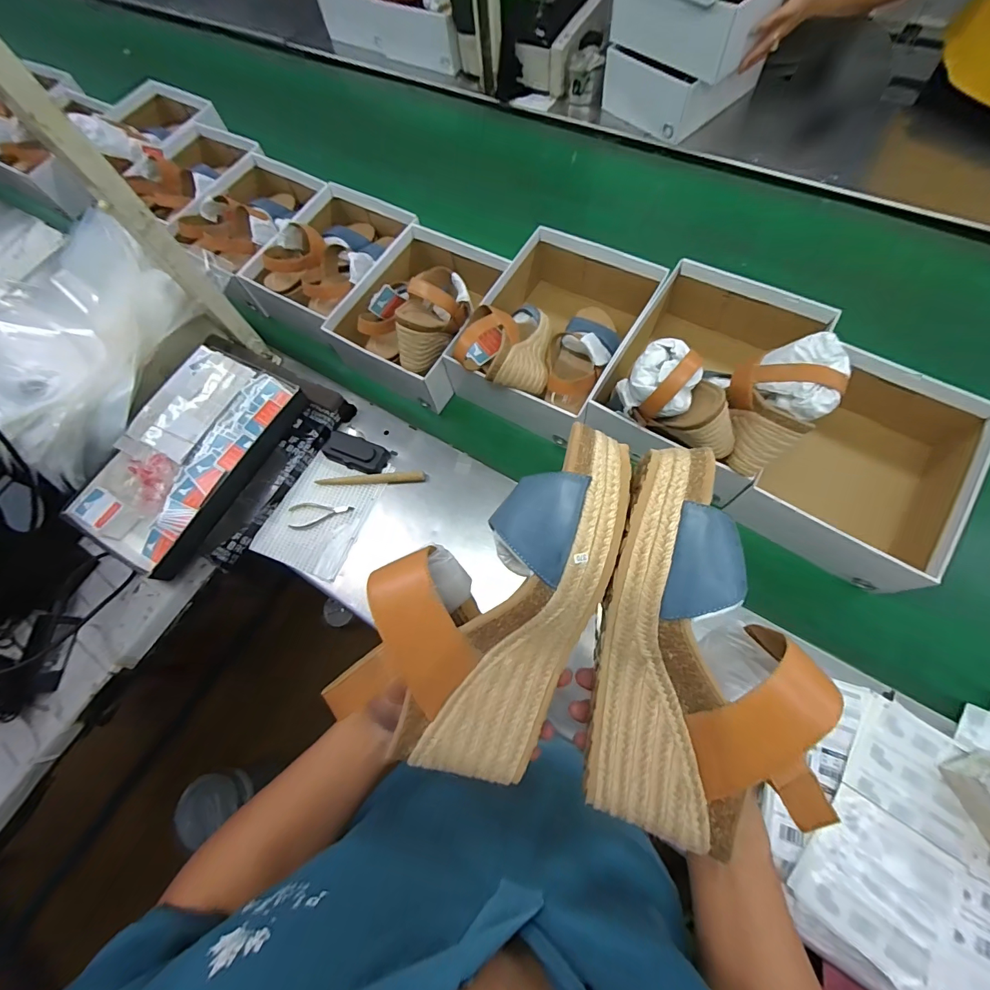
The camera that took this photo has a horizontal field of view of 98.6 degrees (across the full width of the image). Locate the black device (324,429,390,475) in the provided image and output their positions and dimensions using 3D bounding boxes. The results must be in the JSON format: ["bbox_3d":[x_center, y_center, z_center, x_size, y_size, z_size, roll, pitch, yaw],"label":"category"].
[{"bbox_3d":[-0.225,-0.069,0.689,0.106,0.019,0.050,20,73,9],"label":"black device"}]

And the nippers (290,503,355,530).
[{"bbox_3d":[-0.272,0.031,0.668,0.099,0.010,0.043,-1,71,2],"label":"nippers"}]

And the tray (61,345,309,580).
[{"bbox_3d":[-0.478,-0.057,0.671,0.195,0.055,0.345,27,74,11],"label":"tray"}]

